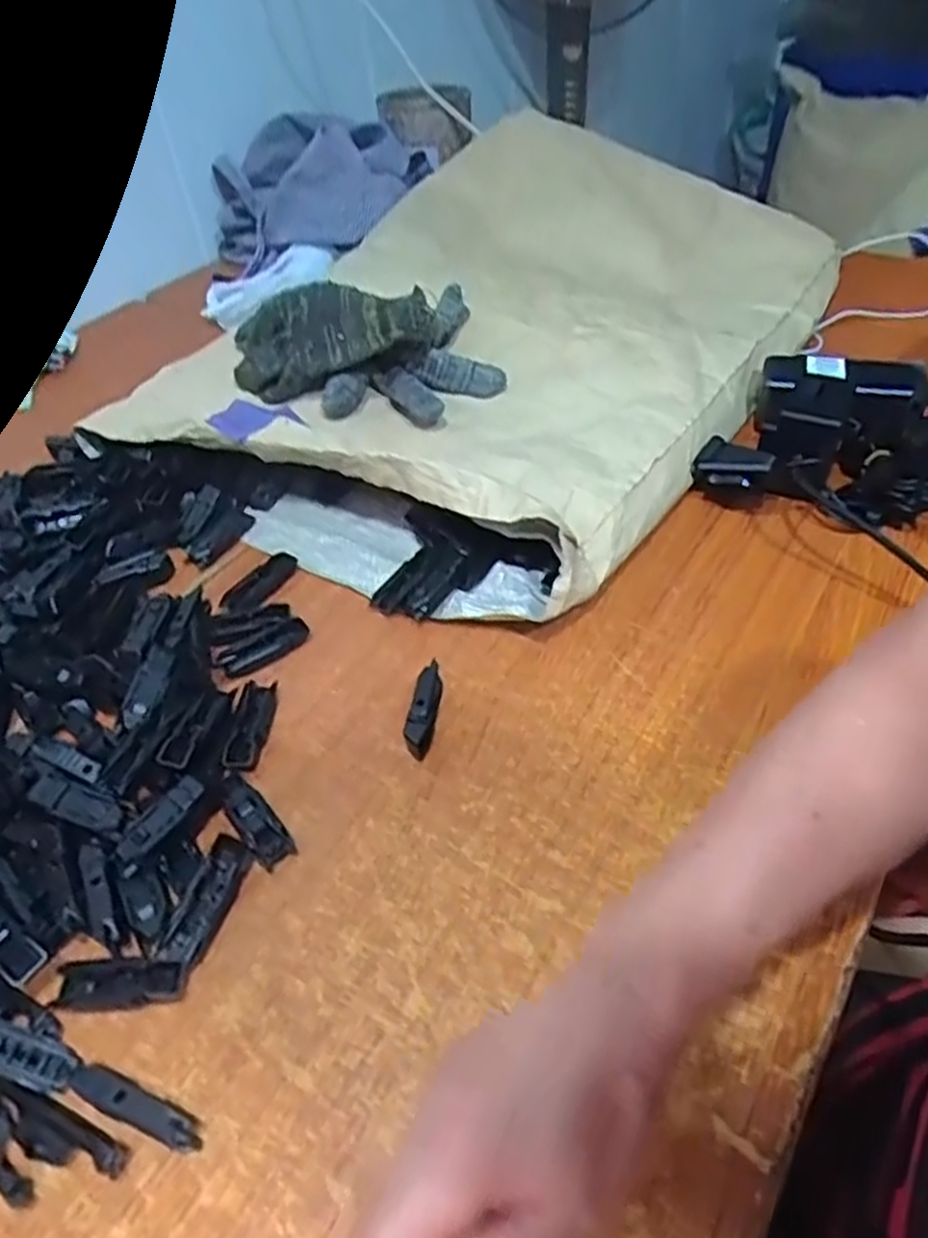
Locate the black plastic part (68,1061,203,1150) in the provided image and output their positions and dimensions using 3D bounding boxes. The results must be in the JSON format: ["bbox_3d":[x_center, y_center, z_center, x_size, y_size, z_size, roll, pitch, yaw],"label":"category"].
[{"bbox_3d":[-0.150,0.223,0.349,0.065,0.020,0.015,15,50,19],"label":"black plastic part"}]

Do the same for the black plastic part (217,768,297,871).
[{"bbox_3d":[-0.127,0.117,0.454,0.021,0.012,0.069,-33,52,-24],"label":"black plastic part"}]

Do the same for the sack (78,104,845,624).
[{"bbox_3d":[0.060,-0.301,0.756,0.458,0.120,0.686,25,54,26],"label":"sack"}]

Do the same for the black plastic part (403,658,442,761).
[{"bbox_3d":[-0.025,0.058,0.493,0.016,0.020,0.066,5,47,10],"label":"black plastic part"}]

